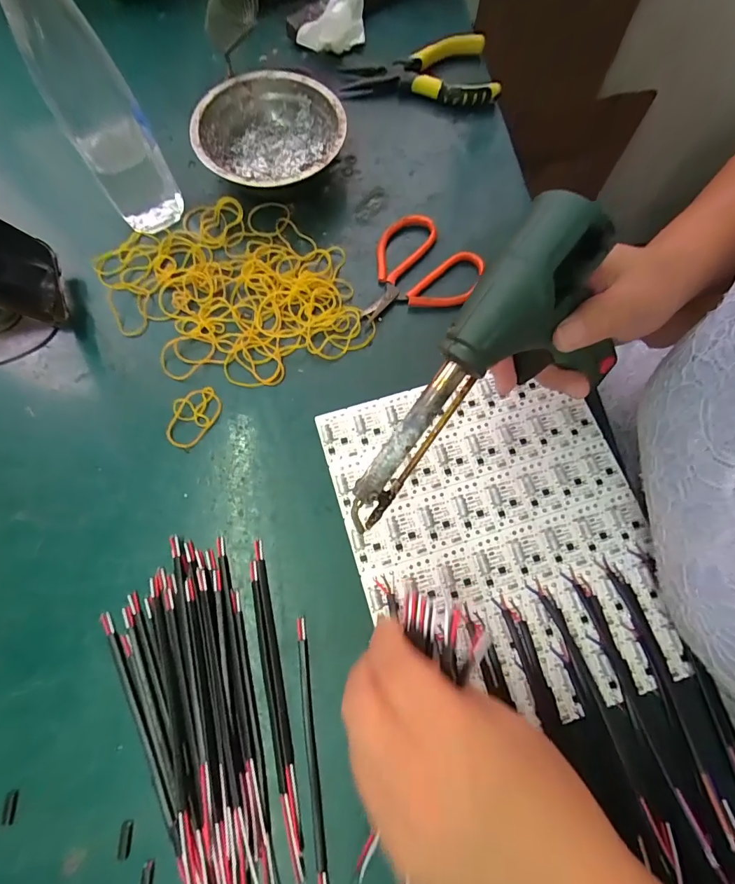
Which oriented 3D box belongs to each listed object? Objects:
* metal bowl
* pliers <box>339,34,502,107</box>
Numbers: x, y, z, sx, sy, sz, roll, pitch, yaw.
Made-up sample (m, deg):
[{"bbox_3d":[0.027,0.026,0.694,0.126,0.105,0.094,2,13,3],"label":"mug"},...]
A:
[{"bbox_3d":[-0.082,-0.256,0.353,0.120,0.043,0.120,0,73,-2],"label":"metal bowl"},{"bbox_3d":[0.051,-0.355,0.395,0.143,0.022,0.072,-10,74,-5],"label":"pliers"}]

